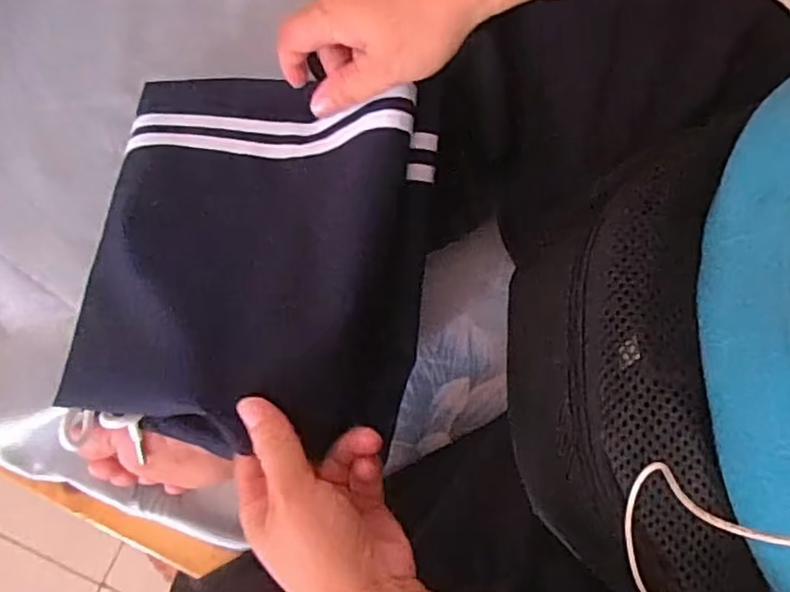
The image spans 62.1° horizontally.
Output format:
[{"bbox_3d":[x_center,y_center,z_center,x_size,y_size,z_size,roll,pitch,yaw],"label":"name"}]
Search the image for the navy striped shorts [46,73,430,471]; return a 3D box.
[{"bbox_3d":[-0.092,-0.037,0.415,0.218,0.097,0.238,6,80,2],"label":"navy striped shorts"}]

